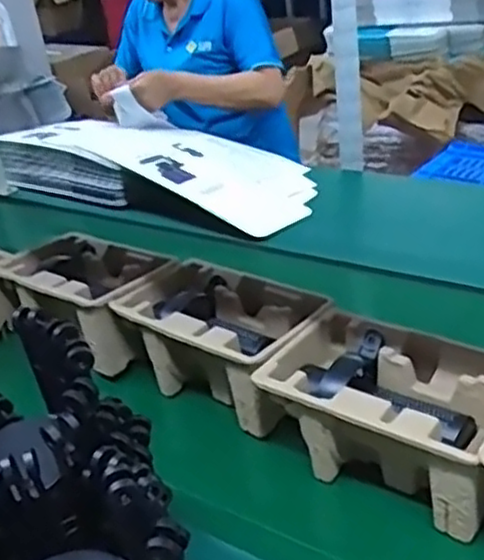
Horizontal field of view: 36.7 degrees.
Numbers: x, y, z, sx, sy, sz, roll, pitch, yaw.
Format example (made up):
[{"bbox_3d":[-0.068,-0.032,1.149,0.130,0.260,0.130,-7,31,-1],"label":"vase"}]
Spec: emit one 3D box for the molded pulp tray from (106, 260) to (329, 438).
[{"bbox_3d":[-0.018,0.070,0.840,0.228,0.106,0.149,18,35,38],"label":"molded pulp tray"}]

